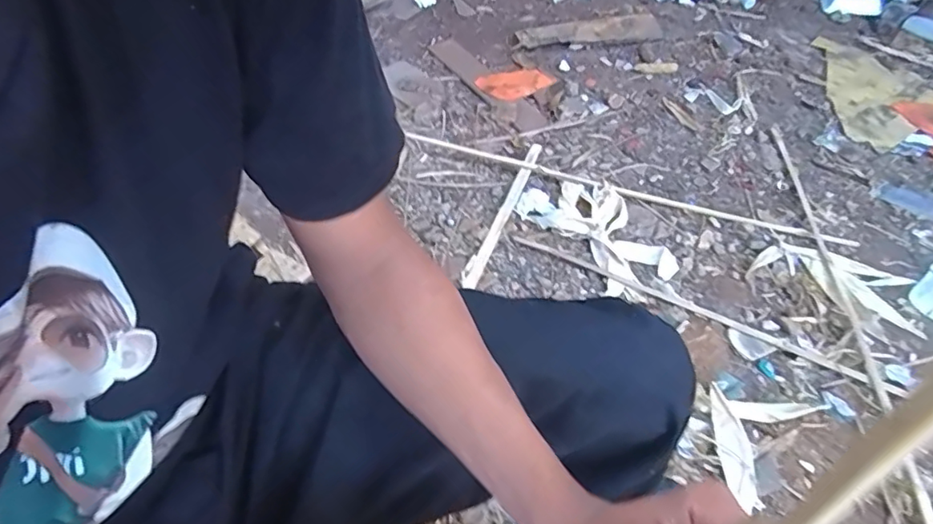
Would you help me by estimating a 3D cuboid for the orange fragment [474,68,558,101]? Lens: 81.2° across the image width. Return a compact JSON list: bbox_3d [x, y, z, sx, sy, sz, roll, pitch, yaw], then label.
[{"bbox_3d":[0.137,-0.502,1.510,0.208,0.020,0.124,-29,54,-23],"label":"orange fragment"}]

